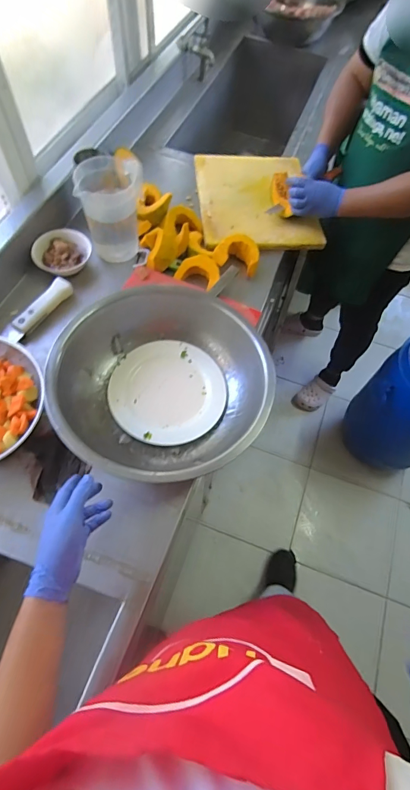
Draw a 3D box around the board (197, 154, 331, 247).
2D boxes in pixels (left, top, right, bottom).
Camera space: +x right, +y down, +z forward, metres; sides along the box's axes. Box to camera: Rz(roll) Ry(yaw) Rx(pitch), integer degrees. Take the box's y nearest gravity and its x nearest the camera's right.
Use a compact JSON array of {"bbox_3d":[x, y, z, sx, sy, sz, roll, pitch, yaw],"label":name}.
[{"bbox_3d":[0.148,-0.594,1.150,0.337,0.025,0.416,-5,63,-6],"label":"board"}]

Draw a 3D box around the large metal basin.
[{"bbox_3d":[-0.082,-0.019,0.766,0.408,0.131,0.383,3,63,-1],"label":"large metal basin"}]

